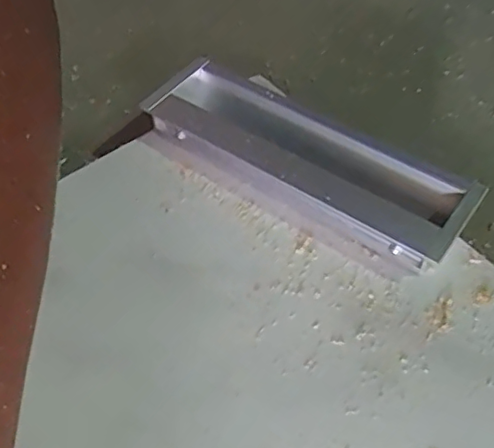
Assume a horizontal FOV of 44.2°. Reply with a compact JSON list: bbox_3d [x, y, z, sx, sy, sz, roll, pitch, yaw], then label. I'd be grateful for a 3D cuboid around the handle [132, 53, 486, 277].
[{"bbox_3d":[0.020,-0.026,0.231,0.128,0.016,0.038,31,60,22],"label":"handle"}]

